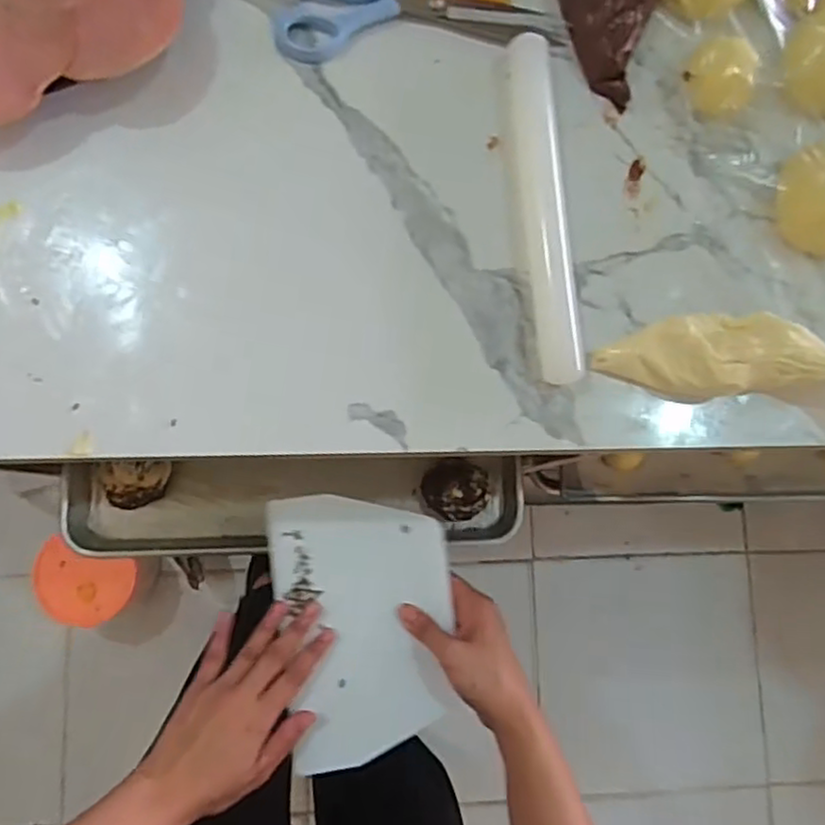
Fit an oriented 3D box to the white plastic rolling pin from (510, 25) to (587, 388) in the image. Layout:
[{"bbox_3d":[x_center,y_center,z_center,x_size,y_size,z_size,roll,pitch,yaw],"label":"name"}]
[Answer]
[{"bbox_3d":[0.084,-0.129,0.435,0.028,0.019,0.221,-5,83,-4],"label":"white plastic rolling pin"}]

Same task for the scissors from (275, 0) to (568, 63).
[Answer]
[{"bbox_3d":[0.003,-0.274,0.450,0.189,0.012,0.081,-2,82,-4],"label":"scissors"}]

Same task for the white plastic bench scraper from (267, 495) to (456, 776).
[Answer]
[{"bbox_3d":[-0.033,0.155,0.504,0.124,0.013,0.188,-6,83,-4],"label":"white plastic bench scraper"}]

